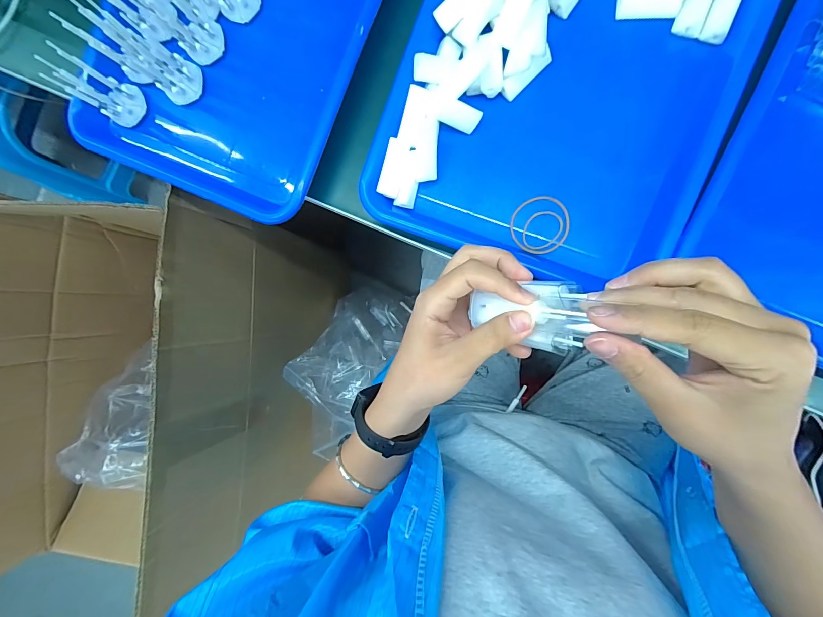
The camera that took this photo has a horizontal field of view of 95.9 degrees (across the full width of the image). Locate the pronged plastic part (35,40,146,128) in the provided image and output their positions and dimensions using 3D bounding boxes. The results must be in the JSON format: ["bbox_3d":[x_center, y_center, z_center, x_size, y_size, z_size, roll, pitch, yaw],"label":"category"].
[{"bbox_3d":[-0.283,-0.199,0.339,0.033,0.086,0.037,30,95,7],"label":"pronged plastic part"}]

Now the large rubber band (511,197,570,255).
[{"bbox_3d":[0.109,-0.070,0.314,0.047,0.004,0.047,0,91,8],"label":"large rubber band"}]

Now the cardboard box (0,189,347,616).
[{"bbox_3d":[-0.454,0.152,0.602,0.387,0.305,0.596,3,91,8],"label":"cardboard box"}]

